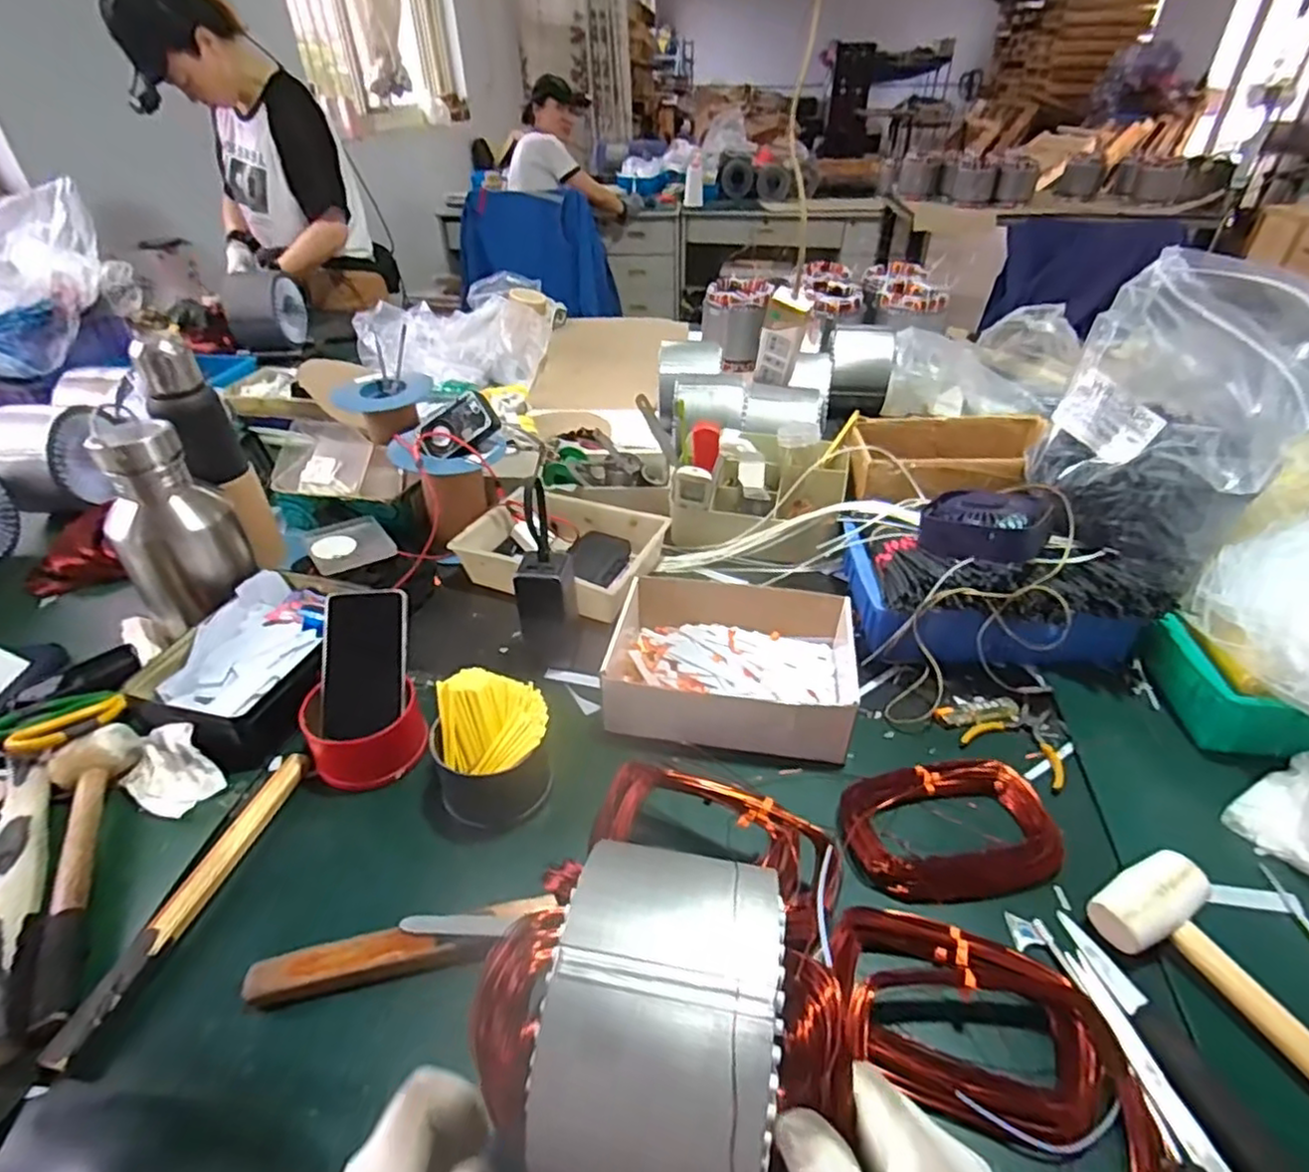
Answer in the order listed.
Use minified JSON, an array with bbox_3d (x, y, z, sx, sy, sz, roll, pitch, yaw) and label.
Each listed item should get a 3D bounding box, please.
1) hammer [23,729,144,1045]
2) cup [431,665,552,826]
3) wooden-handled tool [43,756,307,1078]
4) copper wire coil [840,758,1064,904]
[{"bbox_3d":[-0.471,0.220,0.531,0.067,0.035,0.262,-14,40,-15],"label":"hammer"},{"bbox_3d":[-0.146,0.146,0.603,0.104,0.096,0.106,-15,41,-16],"label":"cup"},{"bbox_3d":[-0.365,0.238,0.536,0.026,0.019,0.251,8,40,11],"label":"wooden-handled tool"},{"bbox_3d":[0.250,0.203,0.579,0.169,0.029,0.123,-9,39,-9],"label":"copper wire coil"}]

